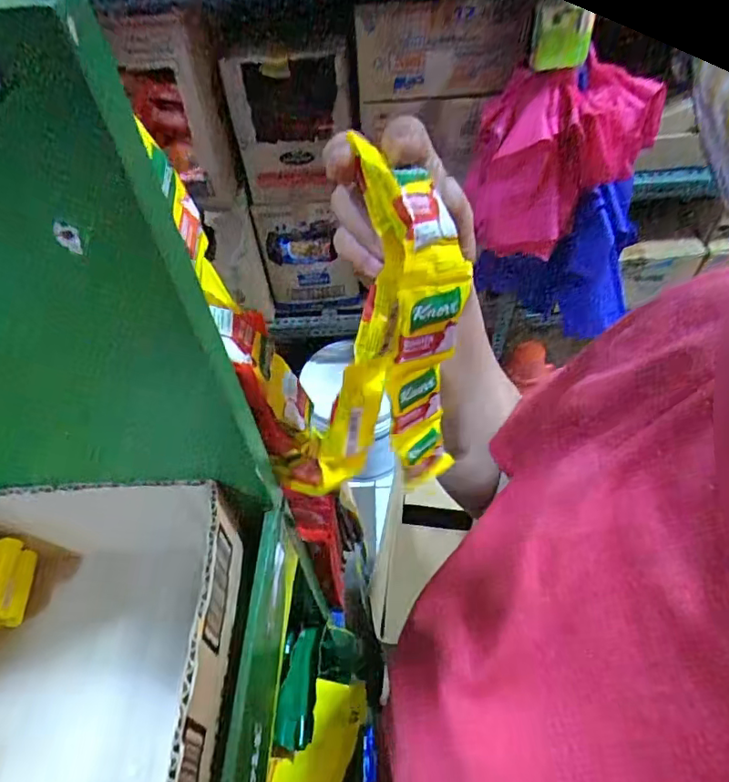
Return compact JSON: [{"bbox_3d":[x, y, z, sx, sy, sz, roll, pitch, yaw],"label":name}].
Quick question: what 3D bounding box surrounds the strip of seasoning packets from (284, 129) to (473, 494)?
[{"bbox_3d":[0.013,-0.006,0.277,0.051,0.204,0.084,18,43,19],"label":"strip of seasoning packets"}]

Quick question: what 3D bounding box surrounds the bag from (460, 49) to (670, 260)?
[{"bbox_3d":[0.328,-0.379,0.905,0.287,0.267,0.121,1,51,6],"label":"bag"}]

